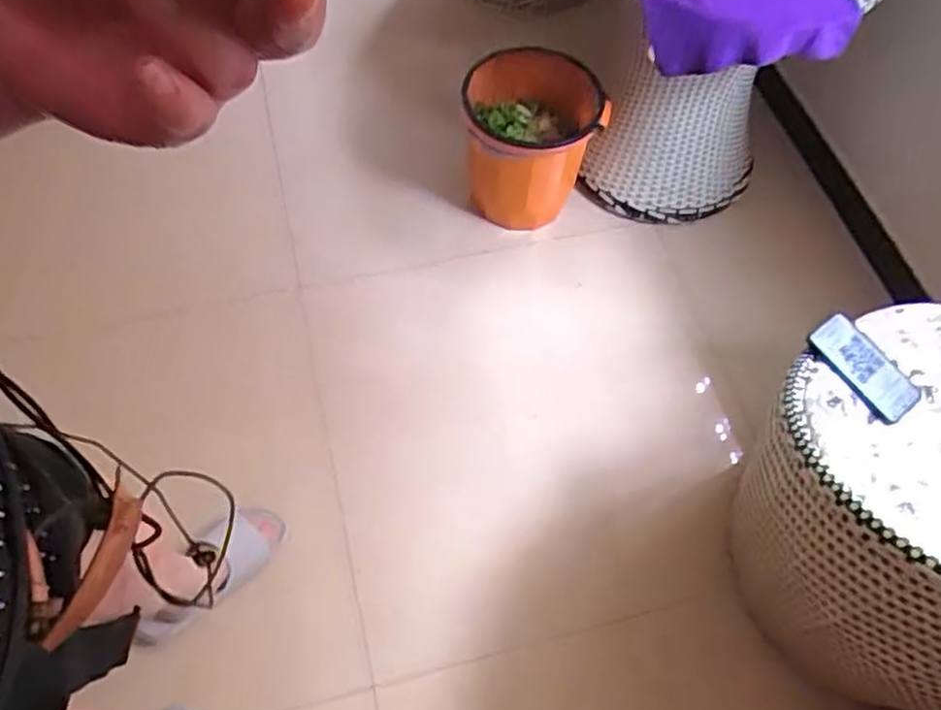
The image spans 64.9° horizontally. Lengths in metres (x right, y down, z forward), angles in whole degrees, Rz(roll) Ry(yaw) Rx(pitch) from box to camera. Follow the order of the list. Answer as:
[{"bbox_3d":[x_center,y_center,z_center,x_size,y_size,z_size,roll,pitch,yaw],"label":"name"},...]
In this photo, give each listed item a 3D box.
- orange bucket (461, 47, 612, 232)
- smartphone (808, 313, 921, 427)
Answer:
[{"bbox_3d":[0.124,-0.443,1.538,0.271,0.319,0.279,1,61,-2],"label":"orange bucket"},{"bbox_3d":[0.550,0.017,1.034,0.077,0.014,0.163,-38,82,-11],"label":"smartphone"}]

